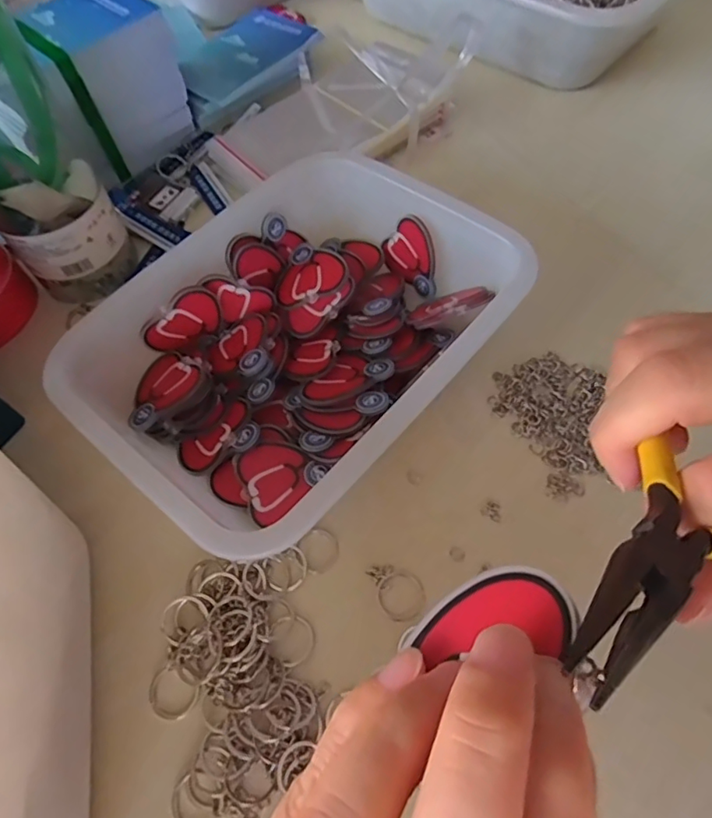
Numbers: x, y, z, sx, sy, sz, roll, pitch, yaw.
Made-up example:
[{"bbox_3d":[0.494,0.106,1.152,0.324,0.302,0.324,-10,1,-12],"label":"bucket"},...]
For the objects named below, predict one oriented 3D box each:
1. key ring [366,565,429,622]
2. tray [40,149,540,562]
[{"bbox_3d":[0.023,0.096,0.285,0.026,0.004,0.032,-19,61,-7],"label":"key ring"},{"bbox_3d":[-0.034,-0.043,0.331,0.191,0.062,0.247,36,69,21],"label":"tray"}]

